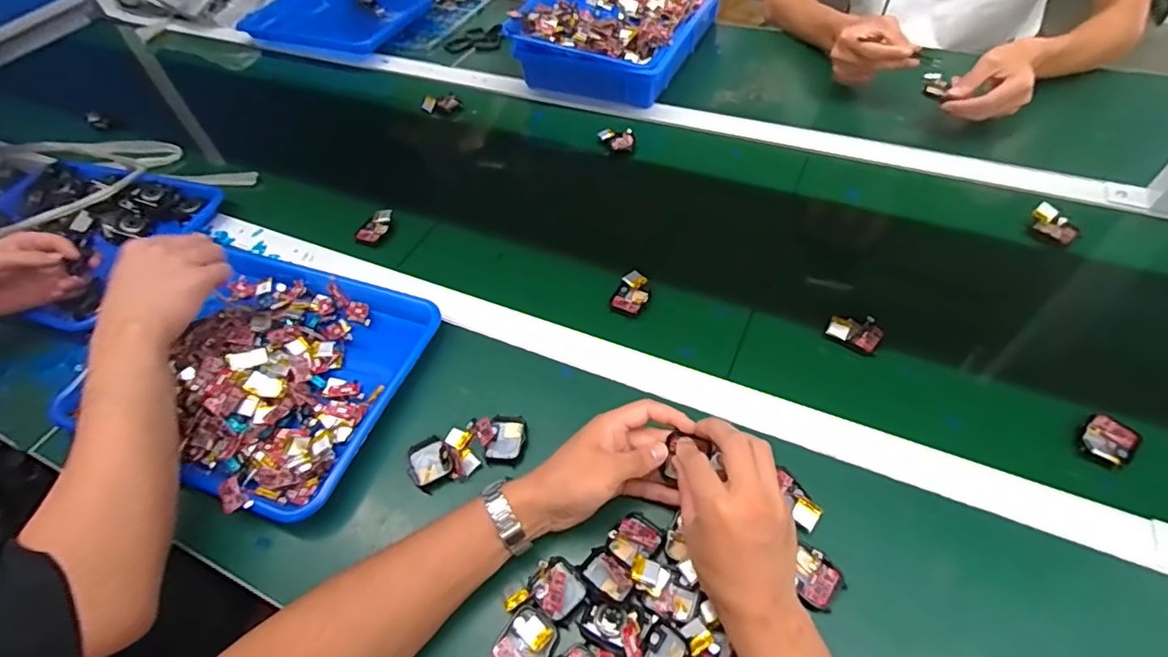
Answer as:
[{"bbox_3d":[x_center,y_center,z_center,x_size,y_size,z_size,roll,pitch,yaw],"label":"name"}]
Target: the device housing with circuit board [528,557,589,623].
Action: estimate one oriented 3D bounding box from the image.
[{"bbox_3d":[-0.021,0.203,0.430,0.038,0.012,0.044,-38,59,-21],"label":"device housing with circuit board"}]

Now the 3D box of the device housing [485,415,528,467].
[{"bbox_3d":[-0.071,0.104,0.512,0.033,0.012,0.046,4,54,8],"label":"device housing"}]

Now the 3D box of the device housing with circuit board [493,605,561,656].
[{"bbox_3d":[-0.043,0.236,0.410,0.039,0.010,0.046,27,60,23],"label":"device housing with circuit board"}]

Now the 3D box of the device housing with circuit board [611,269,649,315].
[{"bbox_3d":[0.055,-0.039,0.615,0.036,0.016,0.054,16,56,16],"label":"device housing with circuit board"}]

